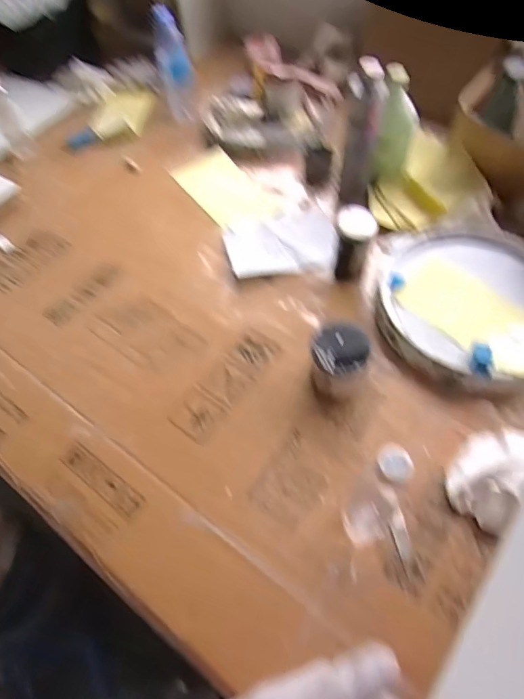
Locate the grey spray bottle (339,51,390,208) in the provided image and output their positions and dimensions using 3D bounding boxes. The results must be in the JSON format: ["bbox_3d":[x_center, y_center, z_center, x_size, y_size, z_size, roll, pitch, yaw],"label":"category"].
[{"bbox_3d":[0.179,-0.380,0.815,0.066,0.231,0.053,12,58,13],"label":"grey spray bottle"}]

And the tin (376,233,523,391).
[{"bbox_3d":[0.335,-0.075,0.711,0.289,0.035,0.282,-2,56,3],"label":"tin"}]

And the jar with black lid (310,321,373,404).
[{"bbox_3d":[0.109,0.019,0.634,0.076,0.091,0.078,-2,56,3],"label":"jar with black lid"}]

